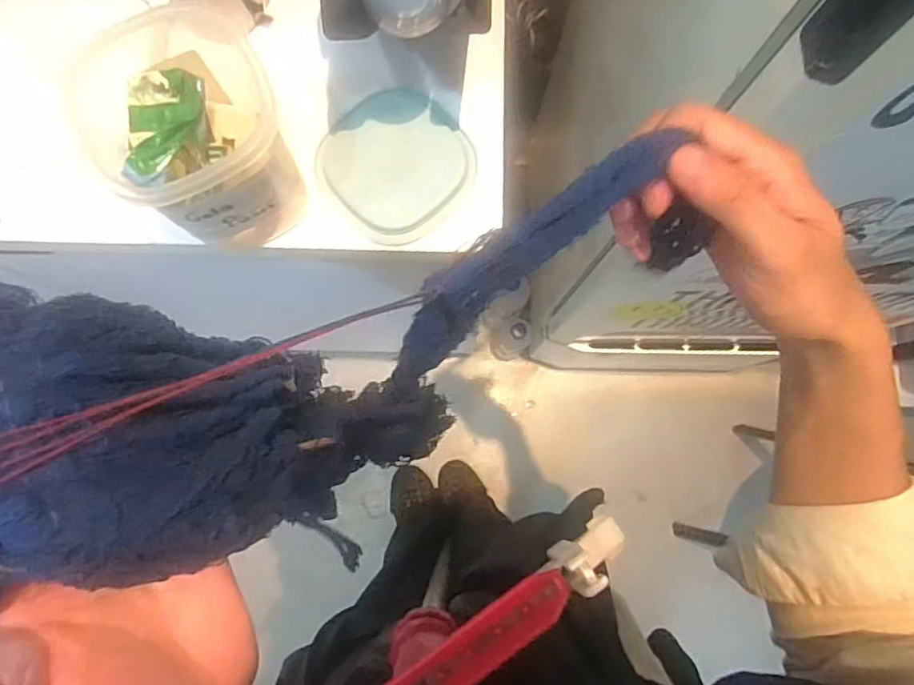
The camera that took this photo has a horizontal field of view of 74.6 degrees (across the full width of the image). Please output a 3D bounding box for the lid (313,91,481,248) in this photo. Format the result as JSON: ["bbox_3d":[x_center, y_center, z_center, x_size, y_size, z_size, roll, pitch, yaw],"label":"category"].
[{"bbox_3d":[-0.056,-0.169,0.560,0.131,0.018,0.138,41,83,6],"label":"lid"}]

